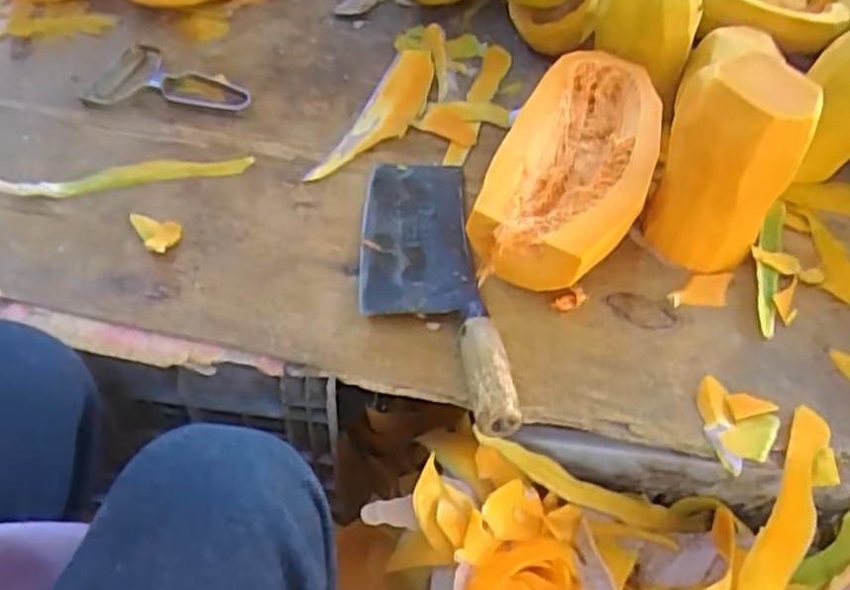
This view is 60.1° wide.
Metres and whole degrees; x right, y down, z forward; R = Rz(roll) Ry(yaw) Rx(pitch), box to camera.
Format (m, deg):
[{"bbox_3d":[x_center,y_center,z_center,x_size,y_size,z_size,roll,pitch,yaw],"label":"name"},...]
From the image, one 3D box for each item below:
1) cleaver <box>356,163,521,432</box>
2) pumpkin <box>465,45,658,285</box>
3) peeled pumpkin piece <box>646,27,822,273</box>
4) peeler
[{"bbox_3d":[-0.001,-0.010,0.521,0.086,0.030,0.252,-5,52,-7],"label":"cleaver"},{"bbox_3d":[0.116,-0.092,0.569,0.109,0.069,0.213,20,53,12],"label":"pumpkin"},{"bbox_3d":[0.214,-0.095,0.523,0.089,0.154,0.078,17,53,10],"label":"peeled pumpkin piece"},{"bbox_3d":[-0.227,-0.198,0.665,0.146,0.015,0.085,7,52,2],"label":"peeler"}]

